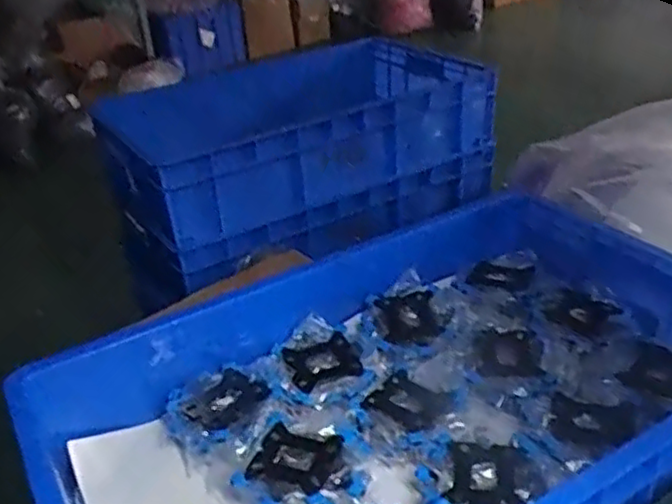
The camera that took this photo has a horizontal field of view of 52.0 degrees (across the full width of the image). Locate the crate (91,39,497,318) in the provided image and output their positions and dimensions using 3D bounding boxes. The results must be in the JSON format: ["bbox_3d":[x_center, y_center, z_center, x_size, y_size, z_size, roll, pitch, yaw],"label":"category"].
[{"bbox_3d":[-0.067,-0.211,1.340,0.676,0.219,0.431,-23,36,-26],"label":"crate"}]

